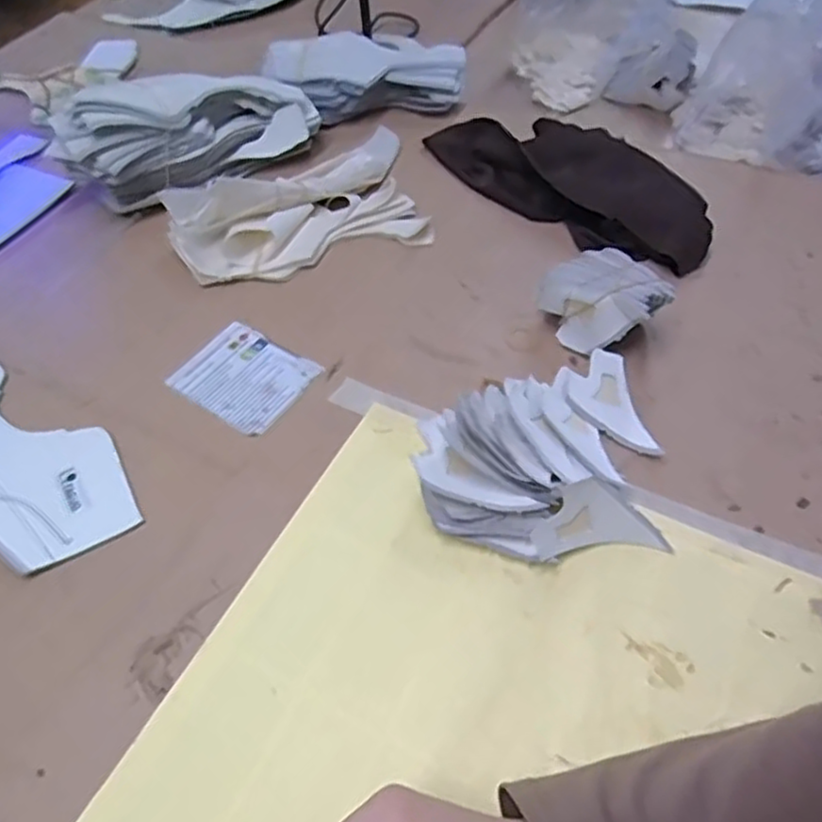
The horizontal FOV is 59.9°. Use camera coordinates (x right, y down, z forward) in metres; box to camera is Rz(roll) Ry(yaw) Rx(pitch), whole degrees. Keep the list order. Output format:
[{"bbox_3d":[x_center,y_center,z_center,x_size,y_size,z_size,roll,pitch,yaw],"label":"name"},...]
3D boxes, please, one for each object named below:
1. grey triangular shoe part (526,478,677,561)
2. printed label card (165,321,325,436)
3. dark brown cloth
[{"bbox_3d":[0.106,0.059,0.396,0.076,0.007,0.042,-2,96,-9],"label":"grey triangular shoe part"},{"bbox_3d":[-0.116,-0.024,0.497,0.086,0.004,0.071,28,58,20],"label":"printed label card"},{"bbox_3d":[0.126,-0.194,0.587,0.252,0.029,0.089,28,59,23],"label":"dark brown cloth"}]

